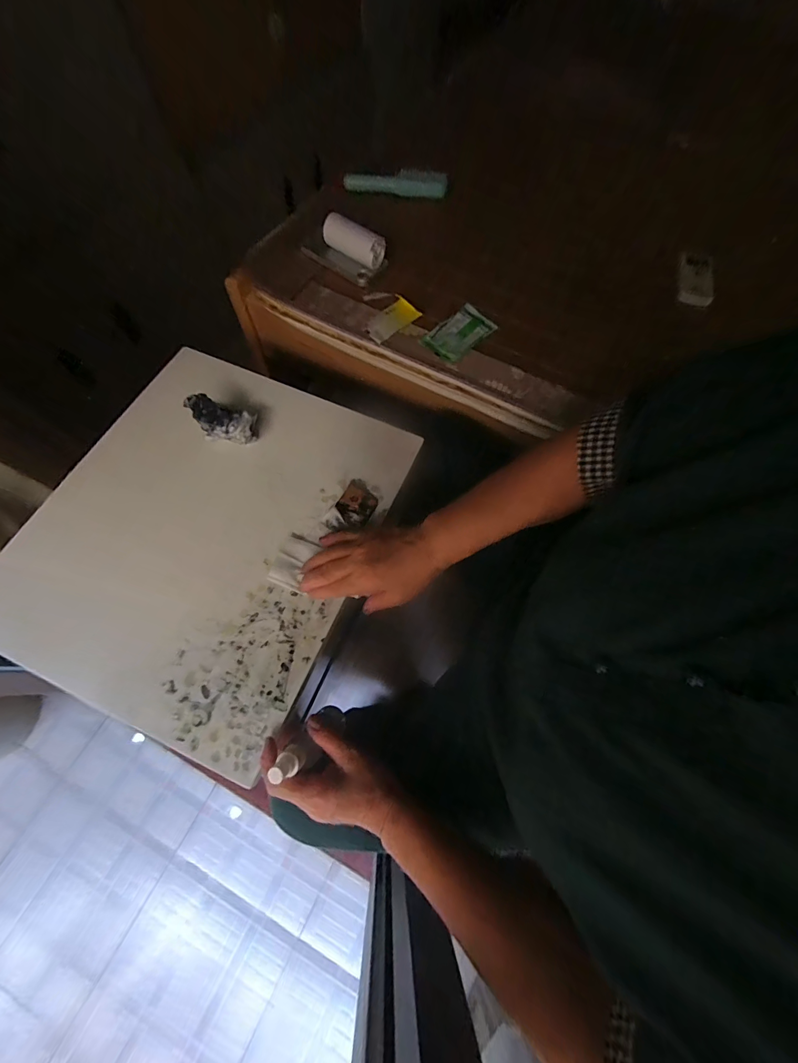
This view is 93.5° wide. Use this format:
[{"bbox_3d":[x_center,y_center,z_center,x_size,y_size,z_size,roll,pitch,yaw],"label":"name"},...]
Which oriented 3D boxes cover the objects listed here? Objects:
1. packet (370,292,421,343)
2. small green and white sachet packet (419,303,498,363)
[{"bbox_3d":[-0.011,-0.325,0.575,0.045,0.017,0.082,42,73,14],"label":"packet"},{"bbox_3d":[0.094,-0.309,0.584,0.067,0.009,0.110,43,73,14],"label":"small green and white sachet packet"}]

